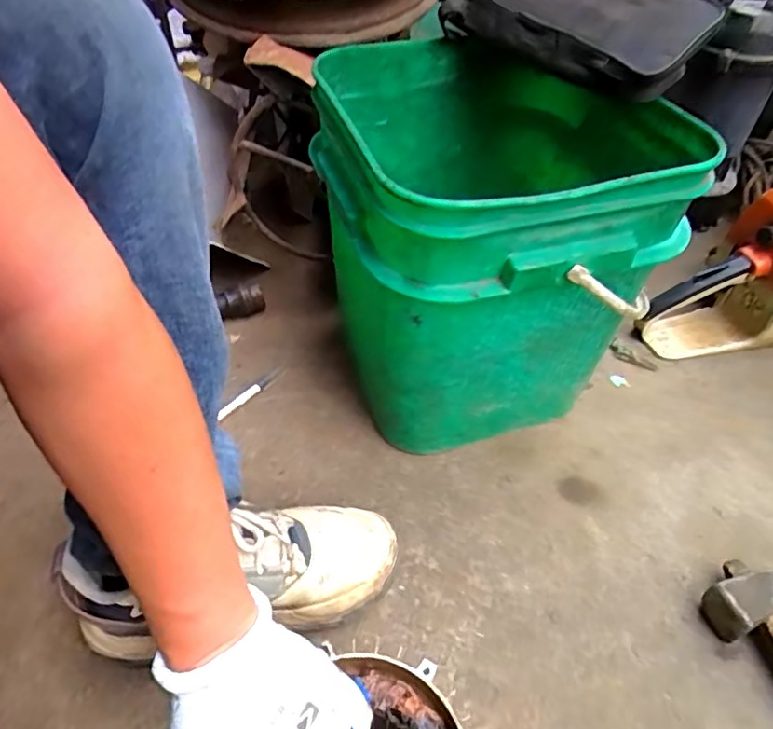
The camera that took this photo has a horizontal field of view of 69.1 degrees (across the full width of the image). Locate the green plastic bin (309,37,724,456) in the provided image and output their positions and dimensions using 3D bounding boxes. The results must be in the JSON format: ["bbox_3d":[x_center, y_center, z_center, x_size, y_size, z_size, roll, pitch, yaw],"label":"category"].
[{"bbox_3d":[0.100,-0.105,0.597,0.290,0.366,0.300,-11,46,-8],"label":"green plastic bin"}]

